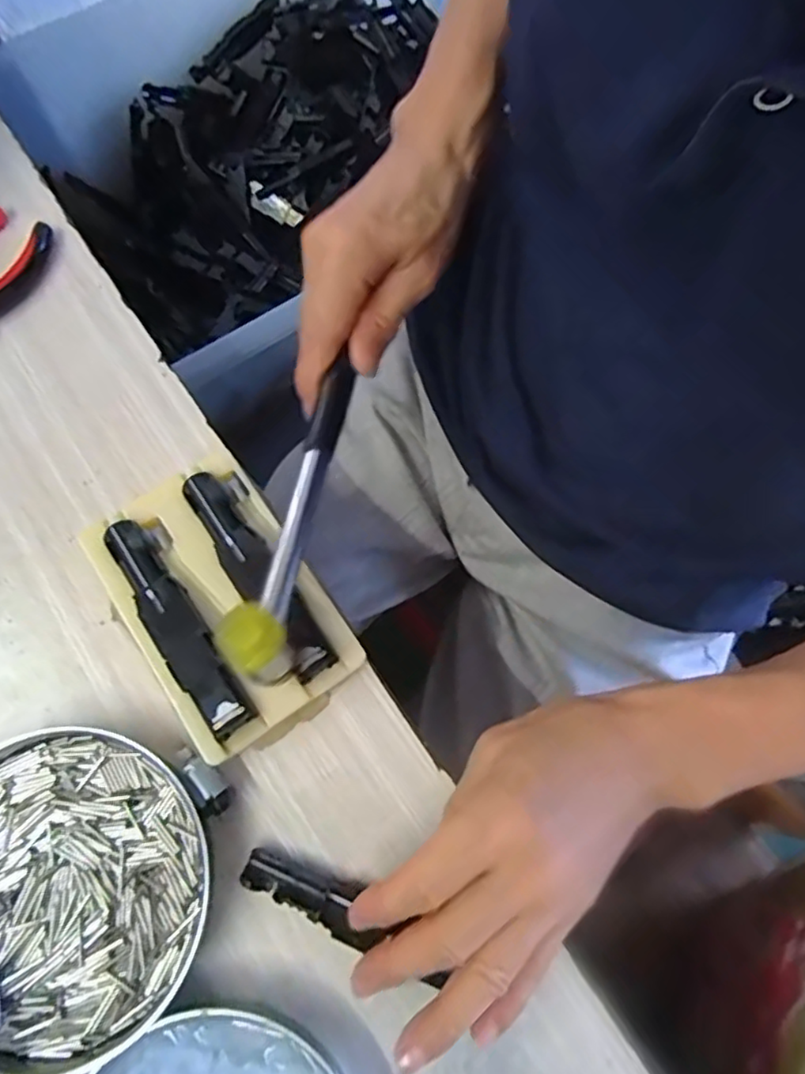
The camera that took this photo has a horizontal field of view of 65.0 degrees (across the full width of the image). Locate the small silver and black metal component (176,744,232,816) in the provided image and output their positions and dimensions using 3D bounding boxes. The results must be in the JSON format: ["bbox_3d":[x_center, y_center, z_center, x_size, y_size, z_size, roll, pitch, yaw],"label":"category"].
[{"bbox_3d":[-0.092,0.112,0.297,0.013,0.010,0.035,-36,77,-10],"label":"small silver and black metal component"}]

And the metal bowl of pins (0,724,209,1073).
[{"bbox_3d":[-0.155,0.159,0.285,0.129,0.023,0.132,0,74,0],"label":"metal bowl of pins"}]

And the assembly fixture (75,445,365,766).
[{"bbox_3d":[-0.092,0.029,0.320,0.087,0.030,0.139,-34,77,-9],"label":"assembly fixture"}]

